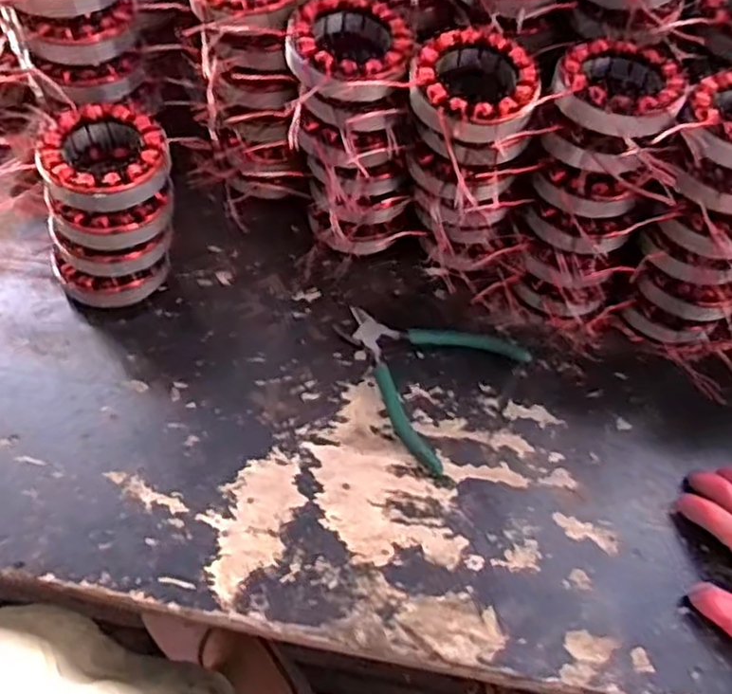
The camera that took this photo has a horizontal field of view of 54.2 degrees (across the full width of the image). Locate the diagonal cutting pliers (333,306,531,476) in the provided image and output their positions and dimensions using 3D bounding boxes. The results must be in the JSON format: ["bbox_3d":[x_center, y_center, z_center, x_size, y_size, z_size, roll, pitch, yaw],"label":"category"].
[{"bbox_3d":[0.038,0.014,0.564,0.135,0.010,0.132,33,62,16],"label":"diagonal cutting pliers"}]

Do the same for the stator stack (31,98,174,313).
[{"bbox_3d":[-0.194,-0.102,0.552,0.102,0.129,0.096,-10,59,-9],"label":"stator stack"}]

